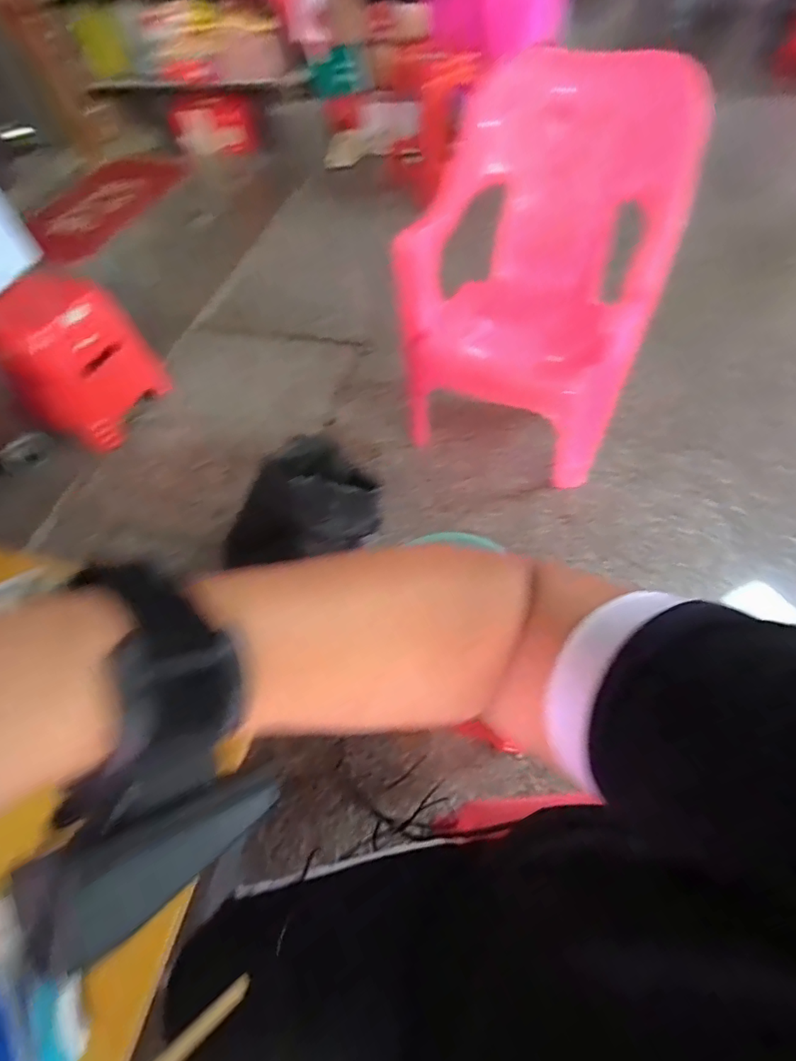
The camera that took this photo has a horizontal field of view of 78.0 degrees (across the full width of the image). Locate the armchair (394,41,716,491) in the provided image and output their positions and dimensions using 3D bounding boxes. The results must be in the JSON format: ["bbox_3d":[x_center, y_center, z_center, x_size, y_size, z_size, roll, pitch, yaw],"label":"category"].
[{"bbox_3d":[0.302,-0.540,1.080,0.486,0.634,0.535,22,62,19],"label":"armchair"}]

